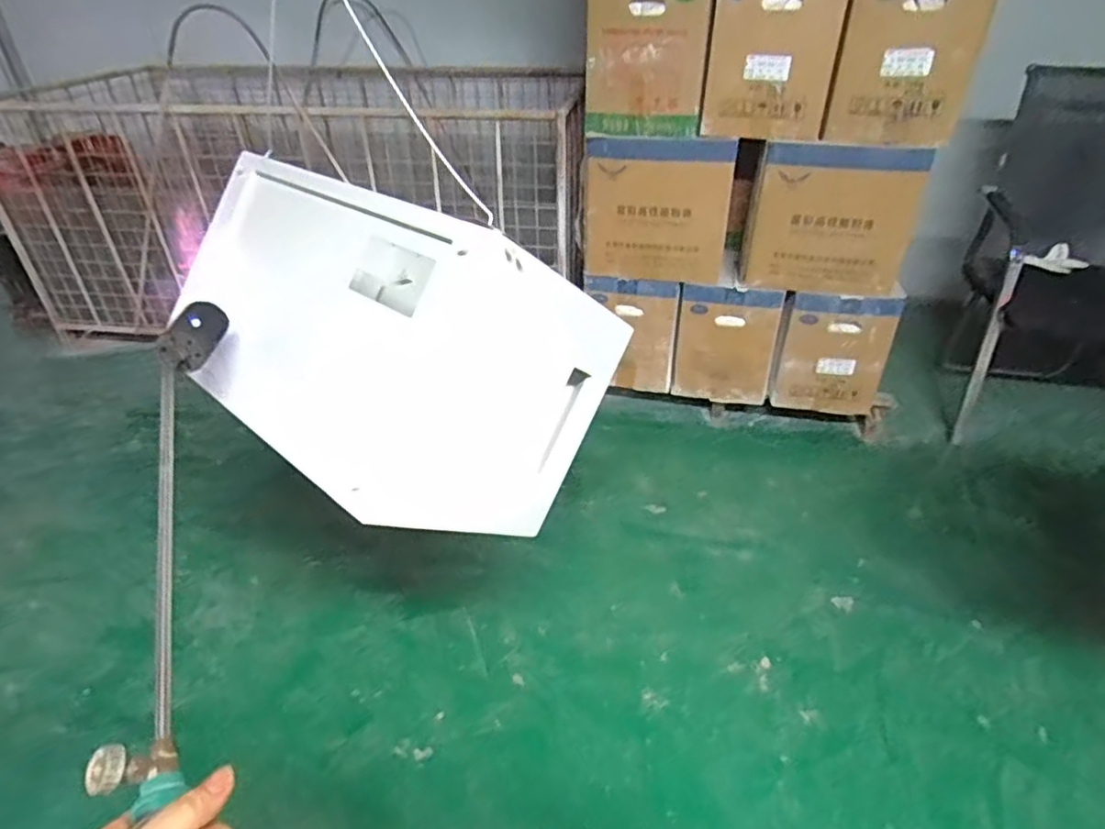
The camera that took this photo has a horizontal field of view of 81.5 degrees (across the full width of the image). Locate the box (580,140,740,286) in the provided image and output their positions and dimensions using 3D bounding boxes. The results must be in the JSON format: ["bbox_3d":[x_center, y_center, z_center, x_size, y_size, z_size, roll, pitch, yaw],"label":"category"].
[{"bbox_3d":[0.309,-0.583,1.789,0.395,0.357,0.238,9,36,14],"label":"box"}]

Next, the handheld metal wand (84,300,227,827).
[{"bbox_3d":[-0.298,0.086,0.510,0.059,0.043,0.679,-13,44,-17],"label":"handheld metal wand"}]

